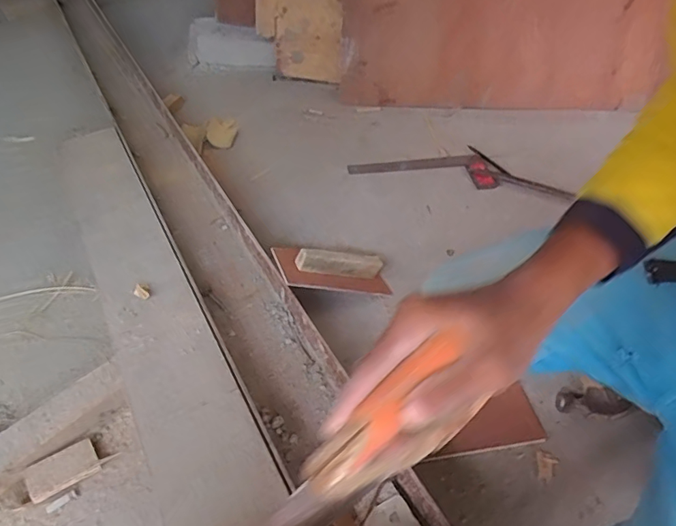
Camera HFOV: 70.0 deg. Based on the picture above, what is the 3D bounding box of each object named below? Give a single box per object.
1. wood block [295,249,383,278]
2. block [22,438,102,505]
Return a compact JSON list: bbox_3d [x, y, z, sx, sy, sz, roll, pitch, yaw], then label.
[{"bbox_3d":[0.005,0.001,0.750,0.147,0.029,0.026,5,39,-30],"label":"wood block"},{"bbox_3d":[-0.327,0.247,0.576,0.074,0.020,0.042,-26,51,-24],"label":"block"}]

